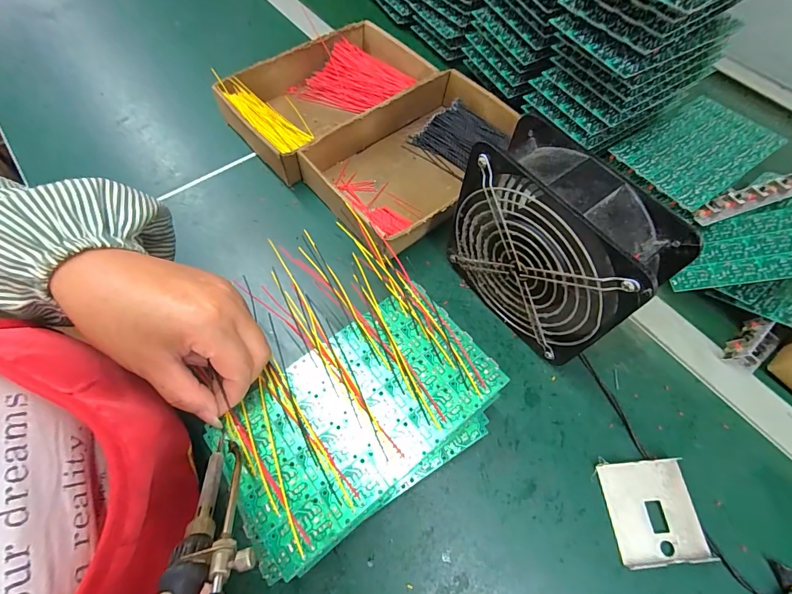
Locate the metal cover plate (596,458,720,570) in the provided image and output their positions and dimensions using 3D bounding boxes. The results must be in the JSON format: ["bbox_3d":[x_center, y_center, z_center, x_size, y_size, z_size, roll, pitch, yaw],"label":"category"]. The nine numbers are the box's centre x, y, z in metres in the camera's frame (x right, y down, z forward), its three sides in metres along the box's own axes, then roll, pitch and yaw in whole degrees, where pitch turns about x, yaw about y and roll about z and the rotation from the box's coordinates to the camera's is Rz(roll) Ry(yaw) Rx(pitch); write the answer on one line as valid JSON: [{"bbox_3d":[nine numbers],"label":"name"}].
[{"bbox_3d":[0.196,0.163,0.293,0.066,0.008,0.069,-3,63,-4],"label":"metal cover plate"}]

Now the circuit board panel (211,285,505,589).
[{"bbox_3d":[-0.022,0.076,0.255,0.182,0.005,0.112,-33,69,-17],"label":"circuit board panel"}]

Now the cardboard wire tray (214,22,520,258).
[{"bbox_3d":[-0.032,-0.203,0.451,0.301,0.046,0.248,39,68,16],"label":"cardboard wire tray"}]

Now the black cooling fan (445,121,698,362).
[{"bbox_3d":[0.118,-0.034,0.310,0.059,0.153,0.146,-34,69,-17],"label":"black cooling fan"}]

